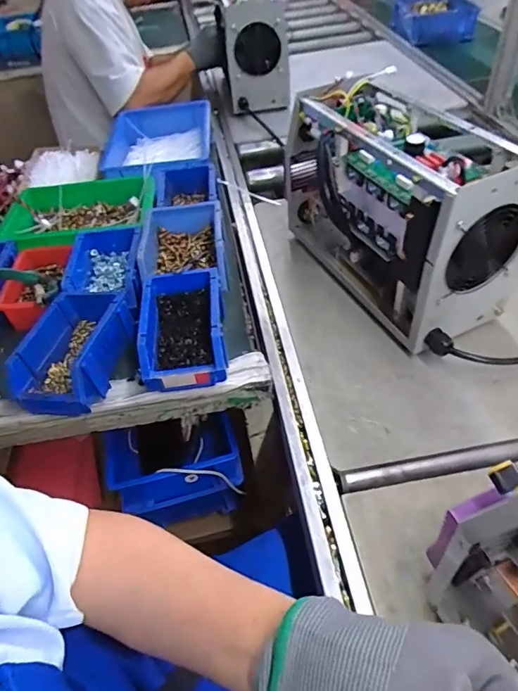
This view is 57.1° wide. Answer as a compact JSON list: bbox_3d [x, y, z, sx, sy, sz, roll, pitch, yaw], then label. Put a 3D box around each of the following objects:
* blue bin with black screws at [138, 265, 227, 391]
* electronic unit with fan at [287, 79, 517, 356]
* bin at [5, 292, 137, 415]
[{"bbox_3d":[-0.095,-0.026,0.604,0.098,0.059,0.159,-7,47,-1],"label":"blue bin with black screws"},{"bbox_3d":[0.178,-0.192,0.666,0.153,0.244,0.384,-22,49,-14],"label":"electronic unit with fan"},{"bbox_3d":[-0.226,0.003,0.588,0.103,0.073,0.163,7,48,12],"label":"bin"}]

